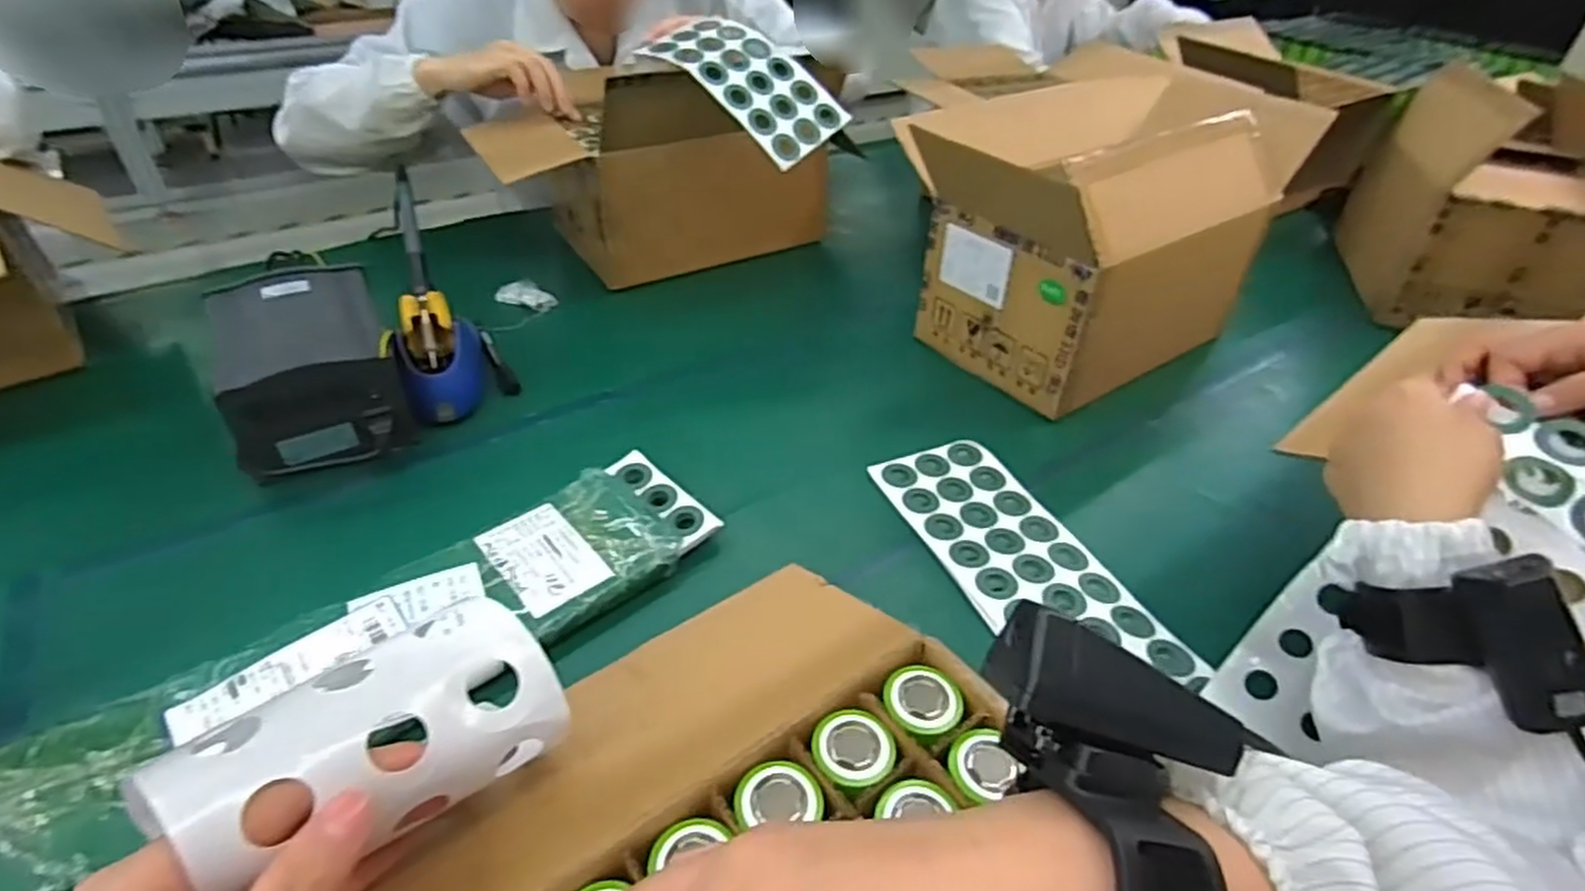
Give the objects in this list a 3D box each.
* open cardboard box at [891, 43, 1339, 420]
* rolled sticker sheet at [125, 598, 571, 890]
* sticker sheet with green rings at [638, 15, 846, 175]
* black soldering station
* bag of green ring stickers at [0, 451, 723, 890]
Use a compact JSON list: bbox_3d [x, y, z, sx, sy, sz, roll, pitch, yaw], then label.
[{"bbox_3d":[0.313,-0.220,0.804,0.374,0.212,0.263,-27,48,-32],"label":"open cardboard box"},{"bbox_3d":[-0.136,0.096,0.253,0.051,0.043,0.115,35,30,33],"label":"rolled sticker sheet"},{"bbox_3d":[-0.046,-0.374,0.797,0.197,0.029,0.113,39,63,2],"label":"sticker sheet with green rings"},{"bbox_3d":[-0.422,-0.068,0.682,0.132,0.093,0.197,-17,43,-22],"label":"black soldering station"},{"bbox_3d":[-0.257,0.122,0.496,0.467,0.032,0.119,-30,49,-34],"label":"bag of green ring stickers"}]

